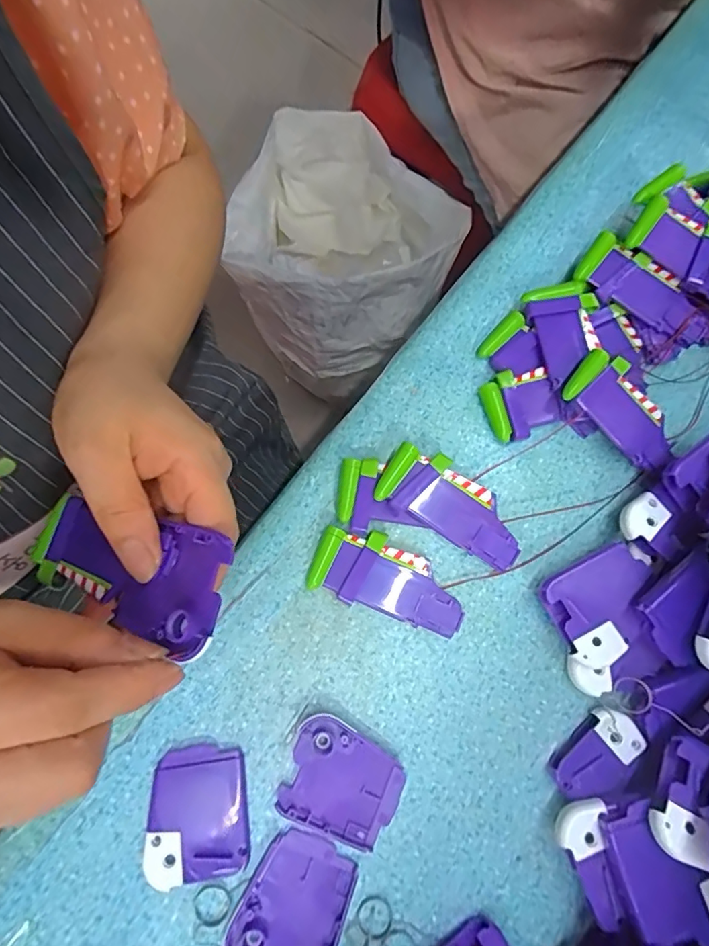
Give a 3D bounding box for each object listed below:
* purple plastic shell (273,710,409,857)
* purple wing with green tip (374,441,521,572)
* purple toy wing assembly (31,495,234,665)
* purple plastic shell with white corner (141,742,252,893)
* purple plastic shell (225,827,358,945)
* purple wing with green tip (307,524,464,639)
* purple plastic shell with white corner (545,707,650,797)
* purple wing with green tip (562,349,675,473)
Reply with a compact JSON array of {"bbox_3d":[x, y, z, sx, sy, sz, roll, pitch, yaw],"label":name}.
[{"bbox_3d":[-0.006,0.163,0.274,0.060,0.007,0.053,22,76,3],"label":"purple plastic shell"},{"bbox_3d":[0.058,0.019,0.306,0.087,0.019,0.040,27,76,7],"label":"purple wing with green tip"},{"bbox_3d":[-0.103,0.042,0.239,0.116,0.015,0.048,14,74,30],"label":"purple toy wing assembly"},{"bbox_3d":[-0.082,0.175,0.268,0.051,0.006,0.062,-8,76,-5],"label":"purple plastic shell with white corner"},{"bbox_3d":[-0.030,0.217,0.259,0.050,0.005,0.061,23,76,3],"label":"purple plastic shell"},{"bbox_3d":[0.020,0.061,0.299,0.087,0.012,0.041,17,75,4],"label":"purple wing with green tip"},{"bbox_3d":[0.130,0.152,0.280,0.030,0.012,0.050,42,78,7],"label":"purple plastic shell with white corner"},{"bbox_3d":[0.166,-0.036,0.318,0.080,0.010,0.041,45,78,-9],"label":"purple wing with green tip"}]

